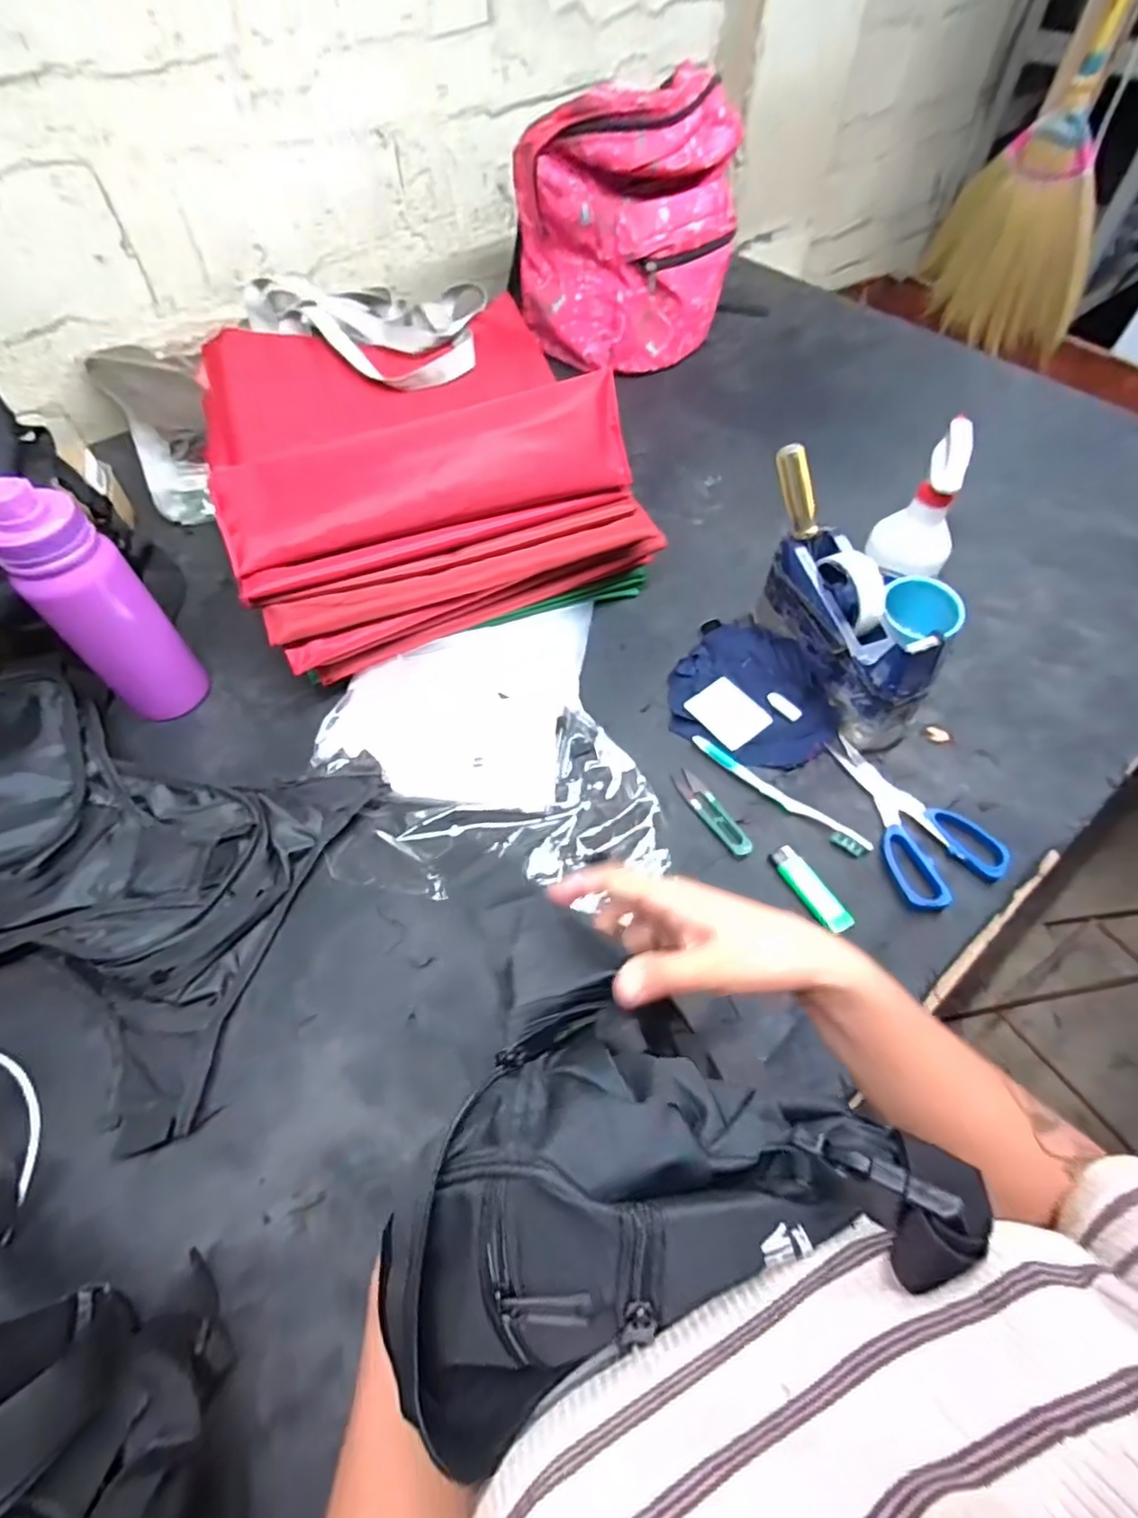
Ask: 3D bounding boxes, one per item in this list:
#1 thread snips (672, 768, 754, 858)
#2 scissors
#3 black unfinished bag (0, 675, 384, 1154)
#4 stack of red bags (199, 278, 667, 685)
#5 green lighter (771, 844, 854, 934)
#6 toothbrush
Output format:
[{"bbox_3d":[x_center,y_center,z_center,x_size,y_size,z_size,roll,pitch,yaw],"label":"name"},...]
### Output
[{"bbox_3d":[0.130,0.047,0.562,0.023,0.006,0.098,-27,60,-16],"label":"thread snips"},{"bbox_3d":[0.318,0.047,0.554,0.103,0.016,0.172,-7,57,-4],"label":"scissors"},{"bbox_3d":[-0.417,0.084,0.509,0.412,0.060,0.309,13,58,10],"label":"black unfinished bag"},{"bbox_3d":[-0.190,-0.349,0.711,0.391,0.190,0.473,-23,59,-14],"label":"stack of red bags"},{"bbox_3d":[0.202,0.107,0.517,0.023,0.010,0.080,-25,60,-14],"label":"green lighter"},{"bbox_3d":[0.189,0.032,0.566,0.180,0.013,0.017,35,64,22],"label":"toothbrush"}]

